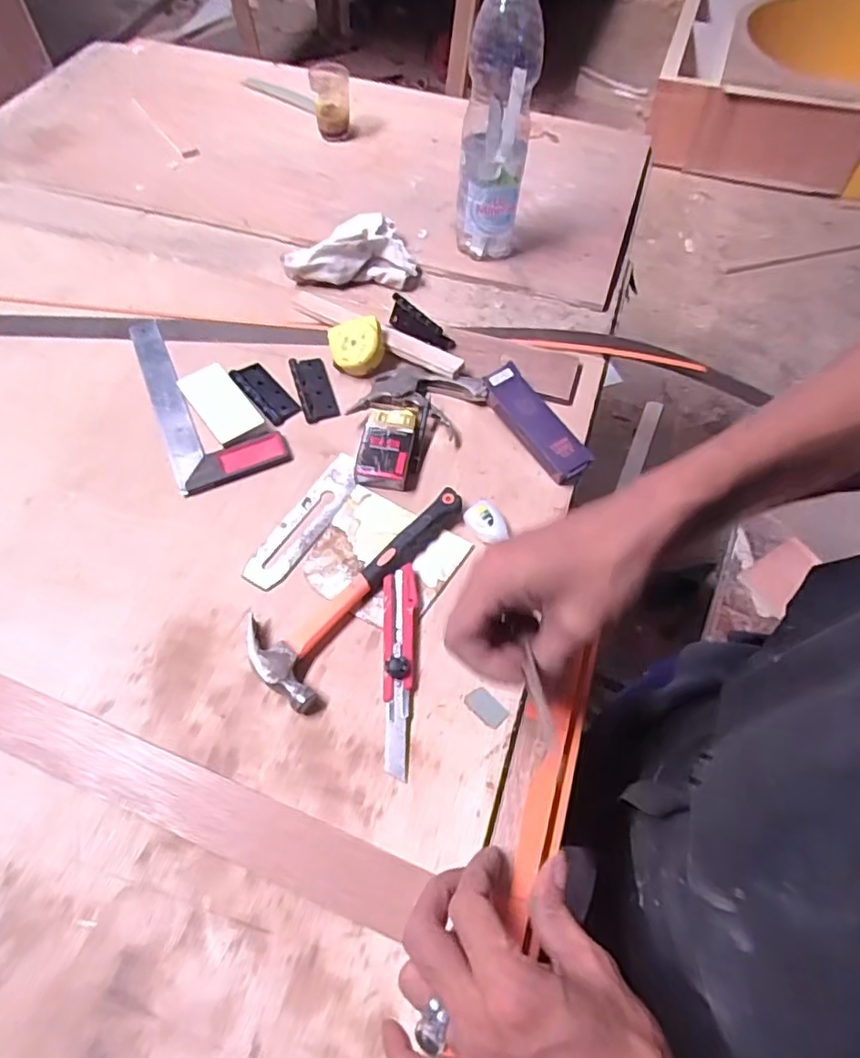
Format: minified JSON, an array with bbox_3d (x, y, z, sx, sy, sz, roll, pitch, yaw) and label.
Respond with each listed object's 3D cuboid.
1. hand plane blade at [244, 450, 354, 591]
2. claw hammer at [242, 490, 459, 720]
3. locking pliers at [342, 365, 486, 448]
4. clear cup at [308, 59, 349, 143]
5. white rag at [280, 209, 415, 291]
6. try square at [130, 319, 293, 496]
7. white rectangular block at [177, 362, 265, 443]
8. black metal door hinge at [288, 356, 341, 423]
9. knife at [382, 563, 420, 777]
[{"bbox_3d":[-0.134,-0.013,0.658,0.049,0.005,0.181,25,61,13],"label":"hand plane blade"},{"bbox_3d":[-0.077,0.046,0.612,0.099,0.026,0.264,29,62,15],"label":"claw hammer"},{"bbox_3d":[-0.009,-0.158,0.731,0.137,0.024,0.098,18,60,10],"label":"locking pliers"},{"bbox_3d":[-0.170,-0.734,1.042,0.065,0.098,0.054,-4,59,-4],"label":"clear cup"},{"bbox_3d":[-0.111,-0.401,0.863,0.176,0.062,0.092,1,58,0],"label":"white rag"},{"bbox_3d":[-0.281,-0.171,0.747,0.123,0.012,0.292,-23,62,-14],"label":"try square"},{"bbox_3d":[-0.250,-0.150,0.728,0.057,0.021,0.113,-35,65,-20],"label":"white rectangular block"},{"bbox_3d":[-0.145,-0.178,0.752,0.042,0.011,0.108,-15,60,-10],"label":"black metal door hinge"},{"bbox_3d":[-0.029,0.126,0.570,0.031,0.017,0.195,0,58,-1],"label":"knife"}]

